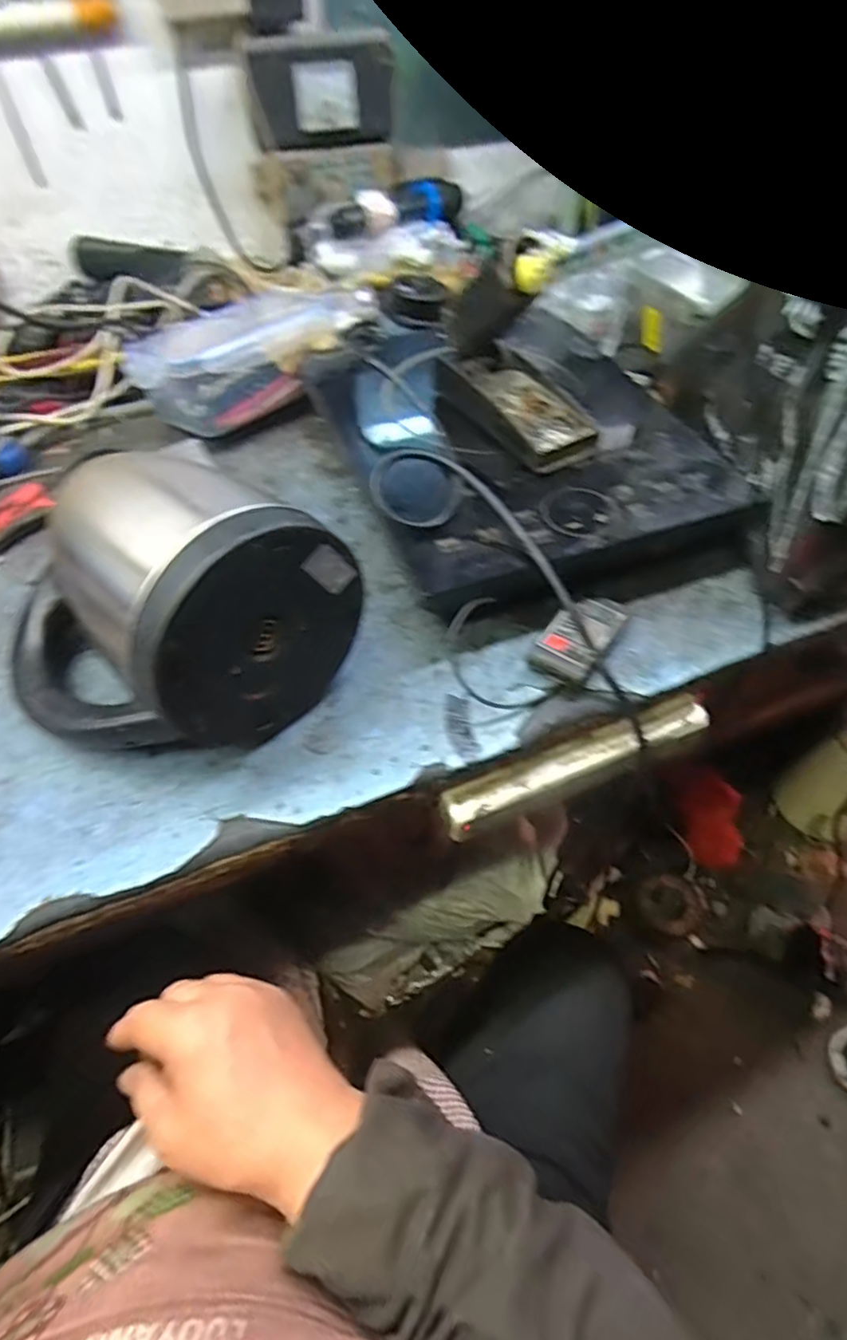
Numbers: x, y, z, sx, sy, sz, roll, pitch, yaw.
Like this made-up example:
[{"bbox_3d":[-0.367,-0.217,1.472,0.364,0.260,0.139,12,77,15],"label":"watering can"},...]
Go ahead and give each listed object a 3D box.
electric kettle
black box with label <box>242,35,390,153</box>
[{"bbox_3d":[-0.181,-0.050,0.421,0.204,0.156,0.180,33,59,24],"label":"electric kettle"},{"bbox_3d":[-0.112,-0.654,0.726,0.161,0.092,0.033,-15,53,-11],"label":"black box with label"}]

